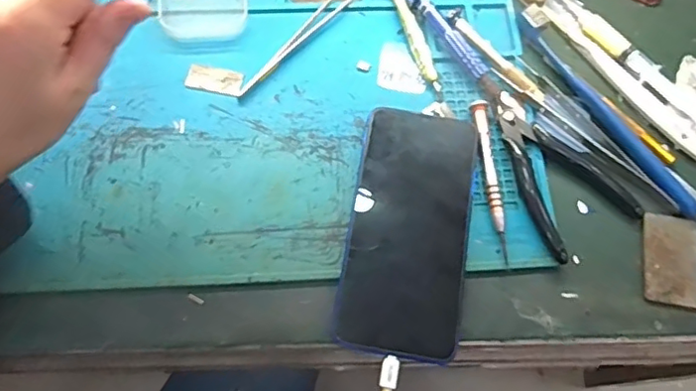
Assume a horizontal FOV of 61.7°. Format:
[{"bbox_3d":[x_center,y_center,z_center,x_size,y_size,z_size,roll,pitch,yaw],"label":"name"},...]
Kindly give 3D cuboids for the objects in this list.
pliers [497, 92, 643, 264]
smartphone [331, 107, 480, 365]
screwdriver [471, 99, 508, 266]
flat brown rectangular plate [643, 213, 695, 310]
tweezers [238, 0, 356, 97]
[{"bbox_3d":[0.141,-0.022,0.397,0.073,0.008,0.116,-26,73,-12],"label":"pliers"},{"bbox_3d":[0.039,0.021,0.374,0.074,0.015,0.159,10,69,1],"label":"smartphone"},{"bbox_3d":[0.097,-0.012,0.393,0.010,0.009,0.112,-3,69,-4],"label":"screwdriver"},{"bbox_3d":[0.213,0.043,0.382,0.036,0.004,0.060,11,69,2],"label":"flat brown rectangular plate"},{"bbox_3d":[-0.032,-0.116,0.426,0.018,0.007,0.126,36,72,11],"label":"tweezers"}]

